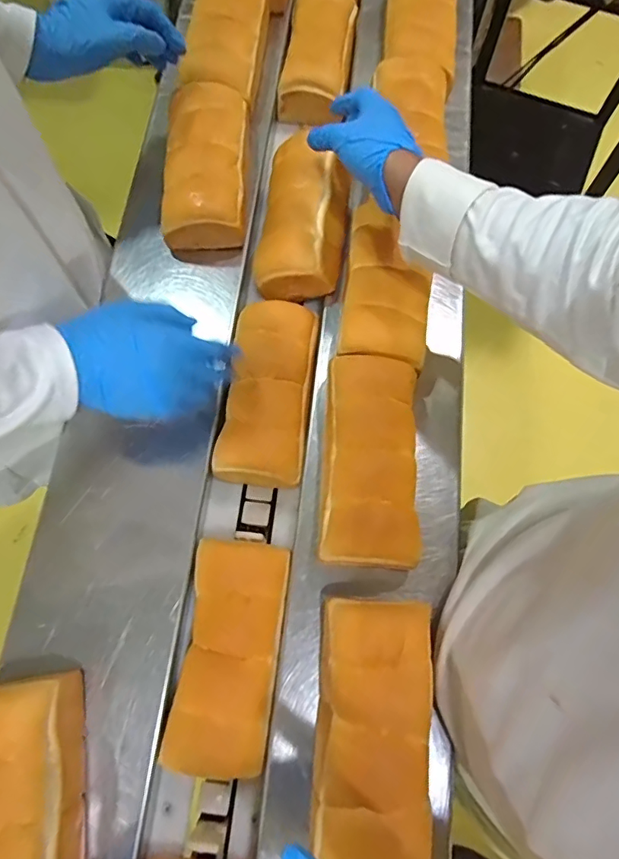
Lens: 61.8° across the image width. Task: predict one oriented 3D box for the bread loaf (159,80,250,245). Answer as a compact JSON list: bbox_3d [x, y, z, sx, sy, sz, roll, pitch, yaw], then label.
[{"bbox_3d":[-0.118,-0.313,0.601,0.092,0.061,0.199,0,72,-1],"label":"bread loaf"}]

